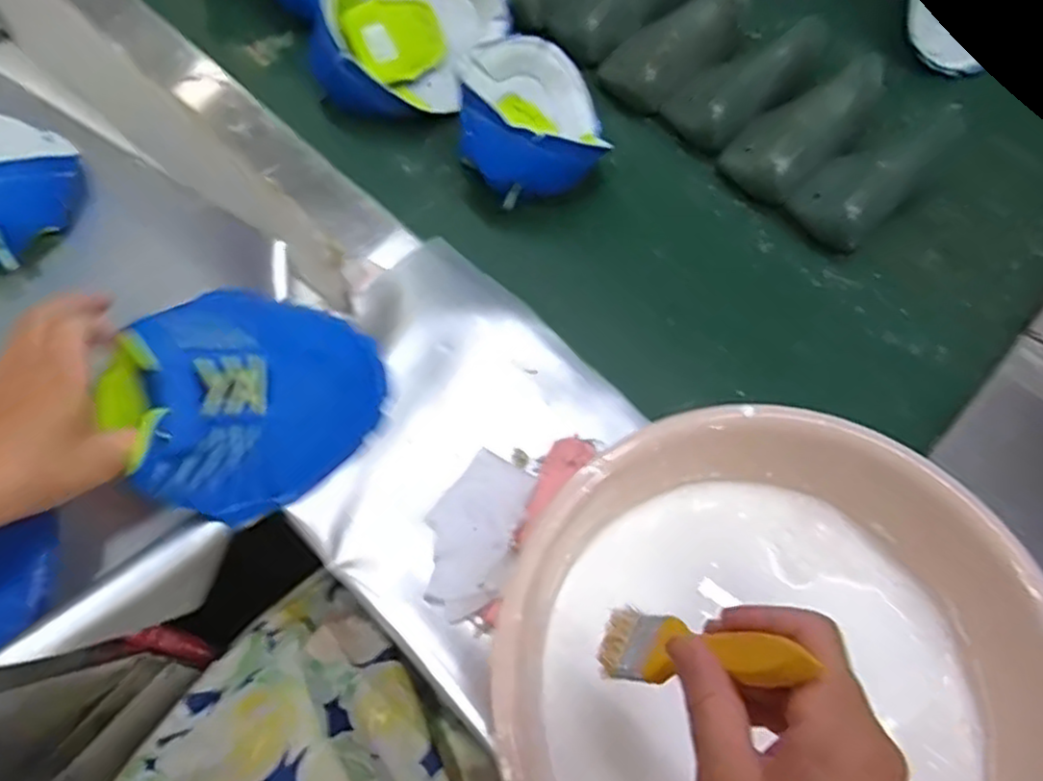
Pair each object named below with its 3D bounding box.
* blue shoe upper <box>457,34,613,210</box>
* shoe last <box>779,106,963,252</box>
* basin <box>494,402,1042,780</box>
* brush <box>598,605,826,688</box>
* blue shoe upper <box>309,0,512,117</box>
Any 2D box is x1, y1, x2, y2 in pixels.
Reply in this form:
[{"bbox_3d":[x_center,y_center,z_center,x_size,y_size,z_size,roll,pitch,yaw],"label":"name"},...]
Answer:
[{"bbox_3d":[0.009,-0.268,0.683,0.139,0.091,0.190,-1,66,-3],"label":"blue shoe upper"},{"bbox_3d":[0.348,-0.218,0.700,0.186,0.060,0.083,-41,74,-18],"label":"shoe last"},{"bbox_3d":[0.137,0.166,0.401,0.288,0.095,0.292,19,67,6],"label":"basin"},{"bbox_3d":[0.075,0.122,0.331,0.012,0.149,0.035,33,68,-9],"label":"brush"},{"bbox_3d":[-0.113,-0.359,0.726,0.117,0.104,0.198,40,71,14],"label":"blue shoe upper"}]

